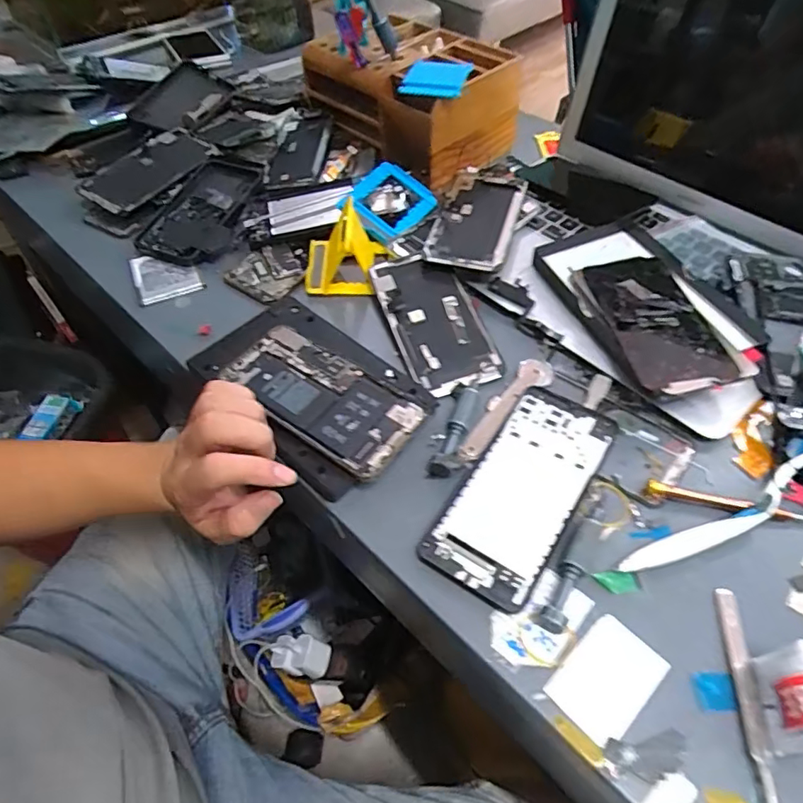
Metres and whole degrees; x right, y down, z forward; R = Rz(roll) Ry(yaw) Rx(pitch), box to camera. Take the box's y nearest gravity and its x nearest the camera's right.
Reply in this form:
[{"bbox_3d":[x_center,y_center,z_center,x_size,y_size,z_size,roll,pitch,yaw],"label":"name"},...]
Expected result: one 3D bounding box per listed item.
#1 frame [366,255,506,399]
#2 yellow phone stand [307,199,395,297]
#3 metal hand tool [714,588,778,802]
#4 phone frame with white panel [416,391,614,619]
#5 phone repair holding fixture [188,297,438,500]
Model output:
[{"bbox_3d":[0.028,-0.072,0.472,0.074,0.013,0.151,-19,59,-5],"label":"frame"},{"bbox_3d":[-0.050,-0.145,0.516,0.081,0.056,0.076,1,51,3],"label":"yellow phone stand"},{"bbox_3d":[0.184,0.158,0.291,0.011,0.008,0.118,7,52,7],"label":"metal hand tool"},{"bbox_3d":[0.084,0.056,0.371,0.073,0.006,0.161,27,57,22],"label":"phone frame with white panel"},{"bbox_3d":[-0.070,-0.012,0.428,0.189,0.017,0.111,36,61,27],"label":"phone repair holding fixture"}]

